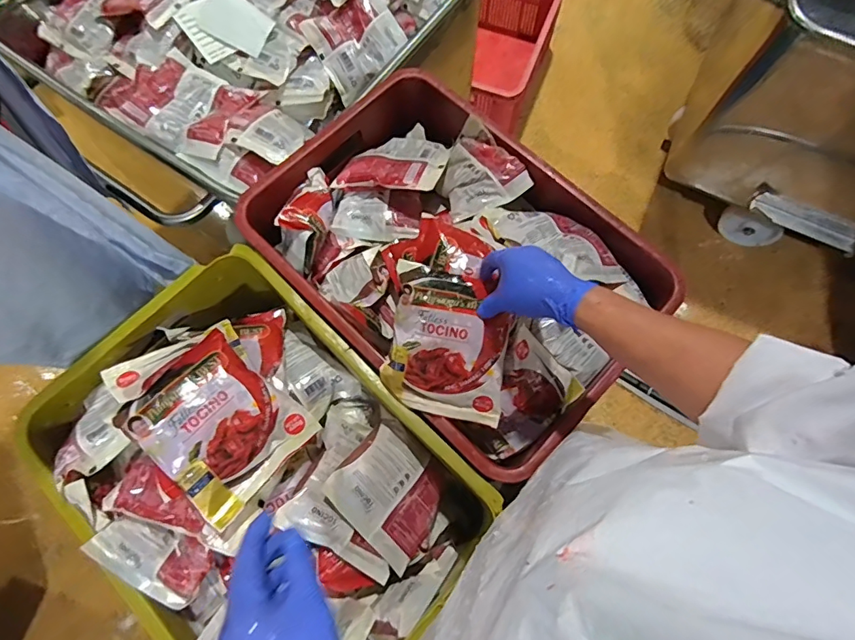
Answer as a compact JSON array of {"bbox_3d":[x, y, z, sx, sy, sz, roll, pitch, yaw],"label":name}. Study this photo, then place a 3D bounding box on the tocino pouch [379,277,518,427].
[{"bbox_3d":[0.024,0.036,0.549,0.136,0.032,0.147,11,100,5],"label":"tocino pouch"}]

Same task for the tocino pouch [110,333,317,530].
[{"bbox_3d":[-0.220,0.110,0.516,0.158,0.021,0.137,46,61,-5],"label":"tocino pouch"}]

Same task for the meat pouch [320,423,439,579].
[{"bbox_3d":[-0.044,0.211,0.581,0.139,0.016,0.110,51,58,-10],"label":"meat pouch"}]

